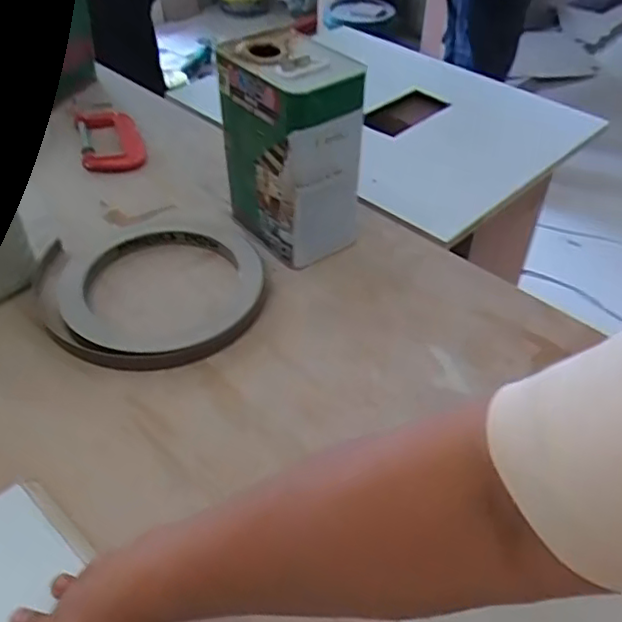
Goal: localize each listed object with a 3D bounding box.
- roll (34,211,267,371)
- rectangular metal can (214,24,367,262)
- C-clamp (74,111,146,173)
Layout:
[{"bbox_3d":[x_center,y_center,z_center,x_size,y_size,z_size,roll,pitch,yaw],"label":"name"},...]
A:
[{"bbox_3d":[-0.190,-0.045,0.773,0.261,0.018,0.285,0,41,0],"label":"roll"},{"bbox_3d":[-0.025,-0.194,0.787,0.107,0.224,0.161,-24,47,-26],"label":"rectangular metal can"},{"bbox_3d":[-0.323,-0.277,1.041,0.094,0.018,0.207,-13,43,-15],"label":"C-clamp"}]

